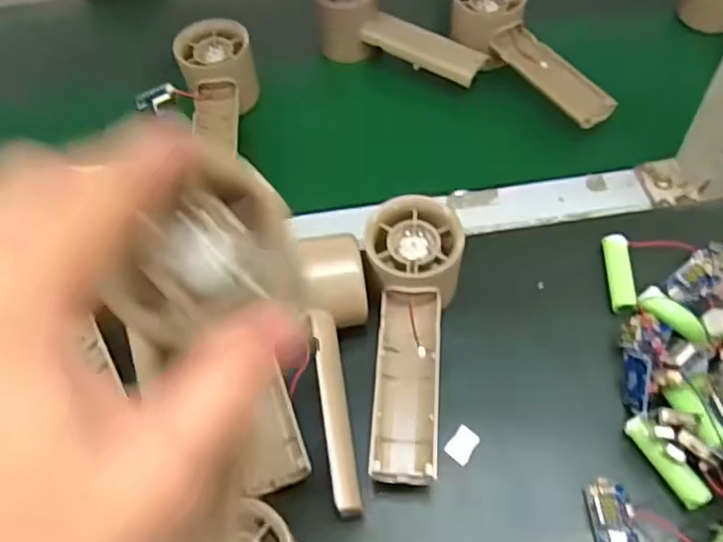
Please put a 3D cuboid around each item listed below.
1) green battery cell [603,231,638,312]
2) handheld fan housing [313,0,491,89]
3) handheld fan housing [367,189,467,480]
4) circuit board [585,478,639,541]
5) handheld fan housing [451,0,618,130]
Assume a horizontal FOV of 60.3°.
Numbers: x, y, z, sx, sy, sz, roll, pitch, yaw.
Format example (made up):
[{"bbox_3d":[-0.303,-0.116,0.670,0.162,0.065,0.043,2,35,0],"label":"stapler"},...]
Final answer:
[{"bbox_3d":[0.160,0.001,0.385,0.015,0.011,0.050,3,59,5],"label":"green battery cell"},{"bbox_3d":[0.032,-0.193,0.503,0.147,0.054,0.049,25,64,17],"label":"handheld fan housing"},{"bbox_3d":[0.028,0.040,0.352,0.051,0.062,0.153,2,59,5],"label":"handheld fan housing"},{"bbox_3d":[0.128,0.124,0.318,0.021,0.009,0.032,-5,59,1],"label":"circuit board"},{"bbox_3d":[0.124,-0.167,0.470,0.052,0.038,0.153,-24,60,-10],"label":"handheld fan housing"}]

